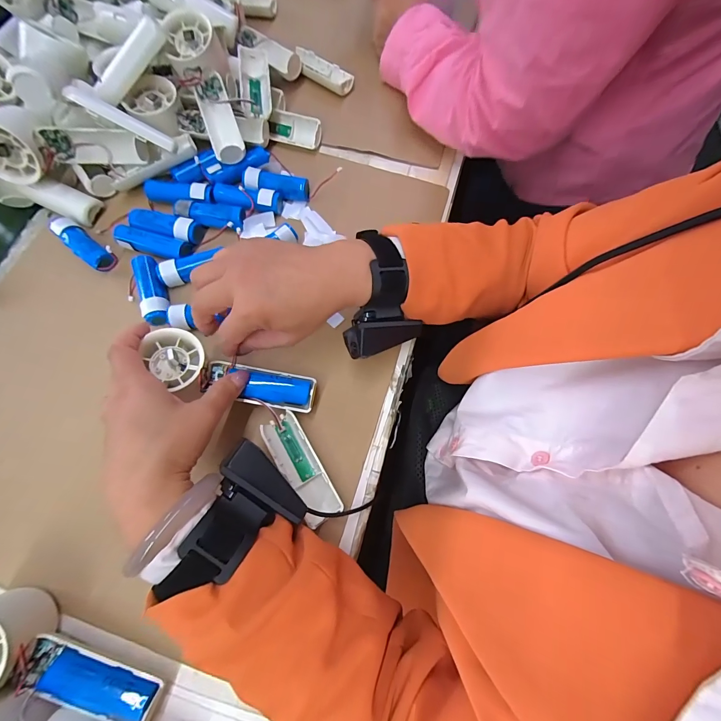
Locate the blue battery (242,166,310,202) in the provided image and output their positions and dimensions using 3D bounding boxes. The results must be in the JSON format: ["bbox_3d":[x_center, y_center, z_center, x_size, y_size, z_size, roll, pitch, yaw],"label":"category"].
[{"bbox_3d":[-0.096,-0.196,0.388,0.074,0.021,0.024,14,71,3],"label":"blue battery"}]

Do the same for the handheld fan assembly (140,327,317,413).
[{"bbox_3d":[-0.111,0.014,0.301,0.143,0.031,0.045,18,73,-9],"label":"handheld fan assembly"}]

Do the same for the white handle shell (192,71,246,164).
[{"bbox_3d":[-0.152,-0.257,0.378,0.033,0.038,0.093,-18,72,-8],"label":"white handle shell"}]

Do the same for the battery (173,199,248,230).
[{"bbox_3d":[-0.161,-0.158,0.376,0.072,0.022,0.023,7,71,1],"label":"battery"}]

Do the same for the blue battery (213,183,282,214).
[{"bbox_3d":[-0.126,-0.178,0.383,0.072,0.021,0.023,9,71,1],"label":"blue battery"}]

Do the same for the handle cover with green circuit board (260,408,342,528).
[{"bbox_3d":[-0.051,0.092,0.301,0.032,0.020,0.094,-28,74,-11],"label":"handle cover with green circuit board"}]

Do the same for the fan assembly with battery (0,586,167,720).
[{"bbox_3d":[-0.215,0.215,0.246,0.149,0.050,0.055,25,74,-6],"label":"fan assembly with battery"}]

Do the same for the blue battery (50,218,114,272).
[{"bbox_3d":[-0.287,-0.119,0.361,0.075,0.023,0.022,39,74,11],"label":"blue battery"}]

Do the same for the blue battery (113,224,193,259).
[{"bbox_3d":[-0.217,-0.122,0.363,0.076,0.017,0.022,14,71,3],"label":"blue battery"}]

